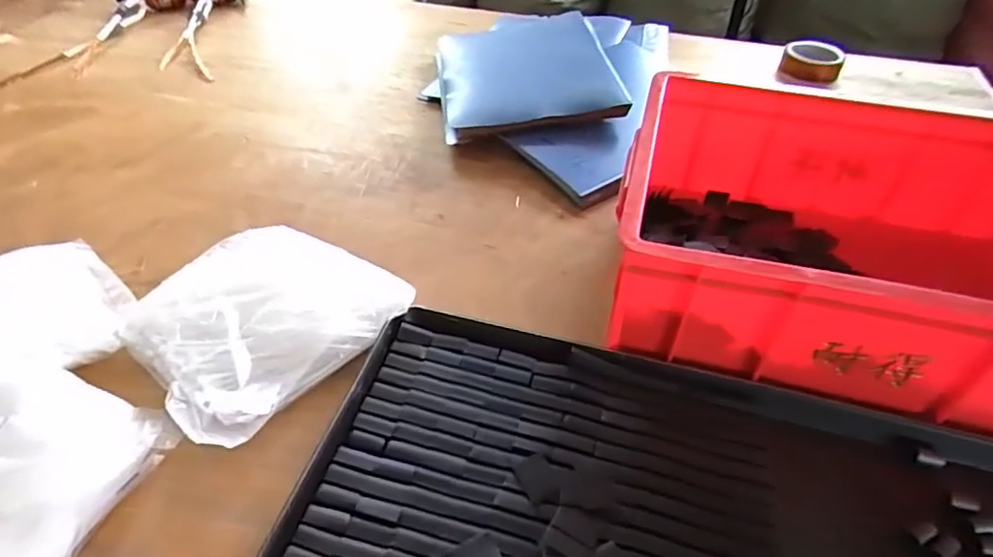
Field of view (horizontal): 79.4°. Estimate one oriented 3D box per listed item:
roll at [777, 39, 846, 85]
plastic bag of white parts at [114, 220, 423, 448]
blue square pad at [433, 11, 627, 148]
[{"bbox_3d":[0.462,-0.317,0.876,0.080,0.039,0.073,2,44,-2],"label":"roll"},{"bbox_3d":[-0.205,0.036,0.522,0.183,0.049,0.198,29,51,24],"label":"plastic bag of white parts"},{"bbox_3d":[0.034,-0.303,0.849,0.229,0.019,0.330,-11,44,3],"label":"blue square pad"}]

